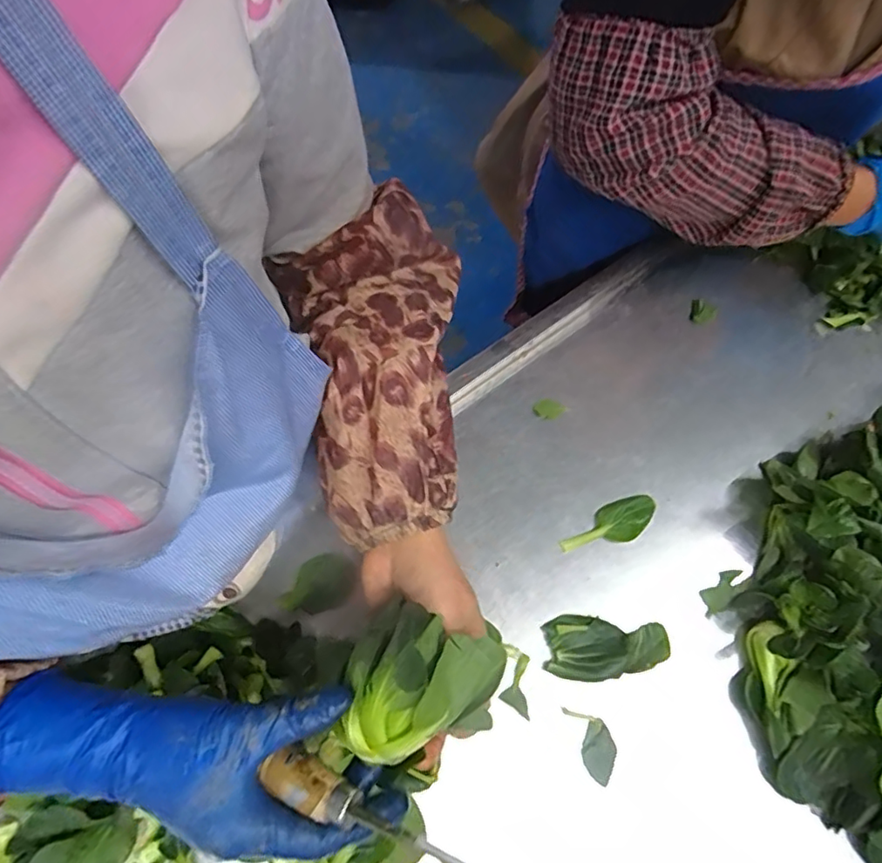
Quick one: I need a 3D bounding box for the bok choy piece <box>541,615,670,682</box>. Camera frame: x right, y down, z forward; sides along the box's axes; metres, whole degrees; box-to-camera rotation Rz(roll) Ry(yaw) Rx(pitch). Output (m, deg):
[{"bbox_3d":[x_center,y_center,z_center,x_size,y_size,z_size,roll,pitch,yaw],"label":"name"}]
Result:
[{"bbox_3d":[0.129,0.168,0.436,0.094,0.014,0.045,1,68,-4],"label":"bok choy piece"}]

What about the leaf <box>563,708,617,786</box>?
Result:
[{"bbox_3d":[0.113,0.229,0.412,0.026,0.009,0.051,-14,70,-10],"label":"leaf"}]

